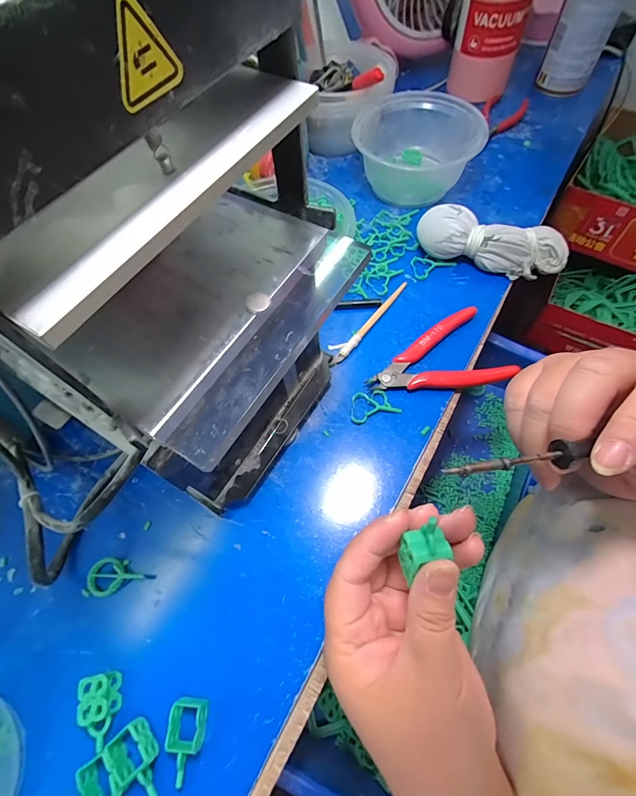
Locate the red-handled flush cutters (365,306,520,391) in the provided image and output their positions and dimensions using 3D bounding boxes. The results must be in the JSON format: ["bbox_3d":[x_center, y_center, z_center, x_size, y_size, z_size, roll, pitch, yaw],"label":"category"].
[{"bbox_3d":[0.106,-0.026,0.320,0.117,0.013,0.072,-29,65,-11],"label":"red-handled flush cutters"}]

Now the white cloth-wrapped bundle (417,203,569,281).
[{"bbox_3d":[0.167,-0.150,0.362,0.138,0.040,0.047,15,65,11],"label":"white cloth-wrapped bundle"}]

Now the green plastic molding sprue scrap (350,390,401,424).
[{"bbox_3d":[0.045,0.005,0.313,0.041,0.006,0.025,-16,63,-5],"label":"green plastic molding sprue scrap"}]

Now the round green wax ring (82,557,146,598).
[{"bbox_3d":[-0.142,0.127,0.264,0.041,0.013,0.025,2,63,5],"label":"round green wax ring"}]

